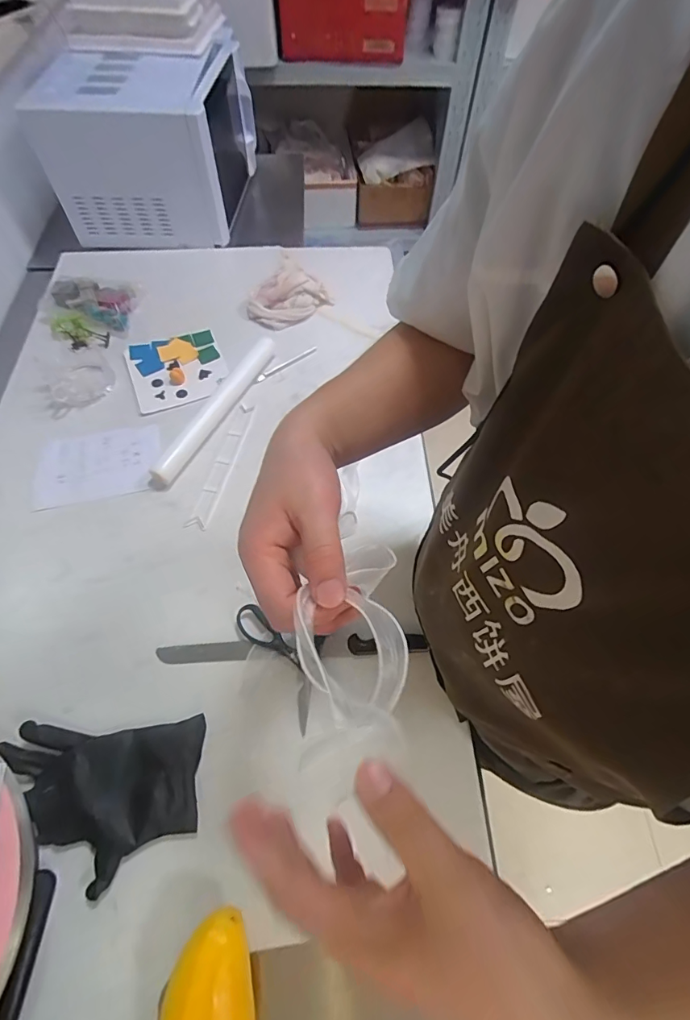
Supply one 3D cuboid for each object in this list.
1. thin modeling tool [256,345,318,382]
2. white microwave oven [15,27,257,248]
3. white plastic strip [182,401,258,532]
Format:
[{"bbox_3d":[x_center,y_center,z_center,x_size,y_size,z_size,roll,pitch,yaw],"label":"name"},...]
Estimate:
[{"bbox_3d":[-0.109,-0.269,0.840,0.138,0.006,0.011,-36,66,-19],"label":"thin modeling tool"},{"bbox_3d":[-0.383,-0.752,0.944,0.292,0.246,0.371,6,60,3],"label":"white microwave oven"},{"bbox_3d":[-0.195,-0.076,0.734,0.031,0.007,0.238,12,61,6],"label":"white plastic strip"}]

